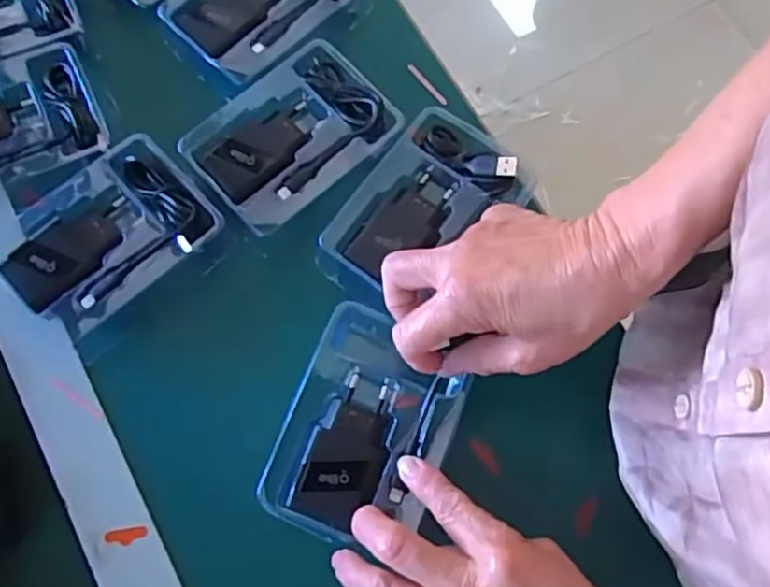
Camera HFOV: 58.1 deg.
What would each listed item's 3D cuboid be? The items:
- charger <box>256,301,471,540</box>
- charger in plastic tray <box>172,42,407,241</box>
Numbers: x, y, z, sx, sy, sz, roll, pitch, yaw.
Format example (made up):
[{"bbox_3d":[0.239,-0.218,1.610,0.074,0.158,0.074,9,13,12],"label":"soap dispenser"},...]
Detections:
[{"bbox_3d":[-0.009,0.072,0.388,0.086,0.025,0.123,21,73,6],"label":"charger"},{"bbox_3d":[-0.058,-0.097,0.445,0.120,0.031,0.086,-42,78,-13],"label":"charger in plastic tray"}]

